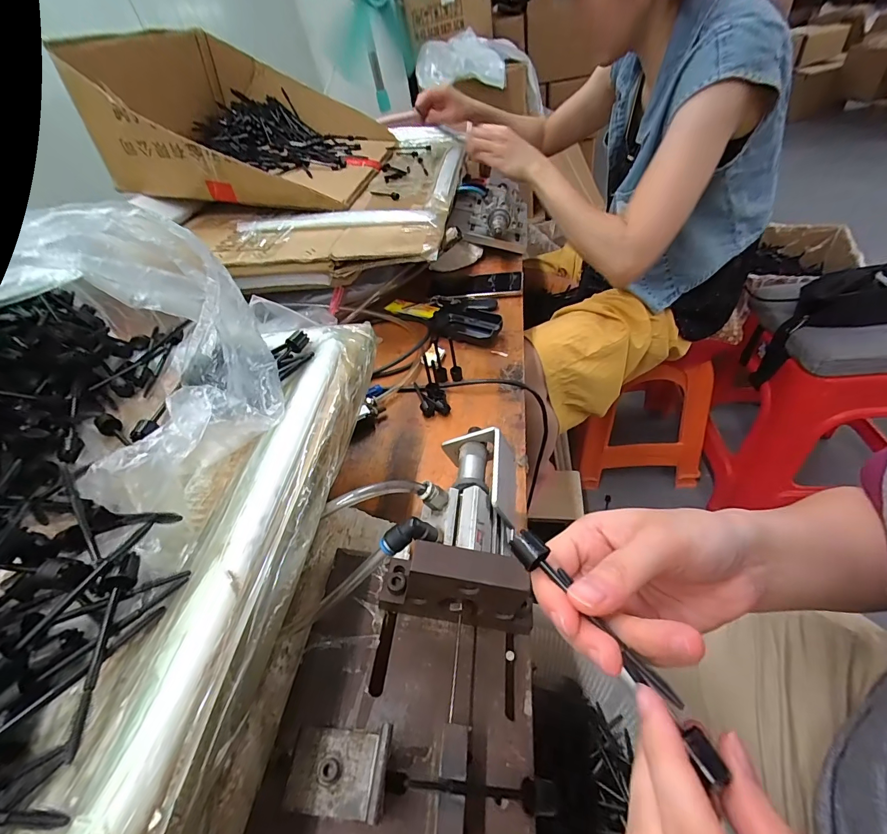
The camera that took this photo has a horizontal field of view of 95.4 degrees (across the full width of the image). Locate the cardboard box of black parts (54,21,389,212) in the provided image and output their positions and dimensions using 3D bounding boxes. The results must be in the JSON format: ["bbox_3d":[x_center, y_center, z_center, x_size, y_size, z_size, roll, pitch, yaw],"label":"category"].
[{"bbox_3d":[-0.350,-0.590,0.795,0.384,0.224,0.474,-2,44,12],"label":"cardboard box of black parts"}]

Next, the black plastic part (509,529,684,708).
[{"bbox_3d":[0.062,0.085,0.179,0.013,0.009,0.087,-31,54,-25],"label":"black plastic part"}]

